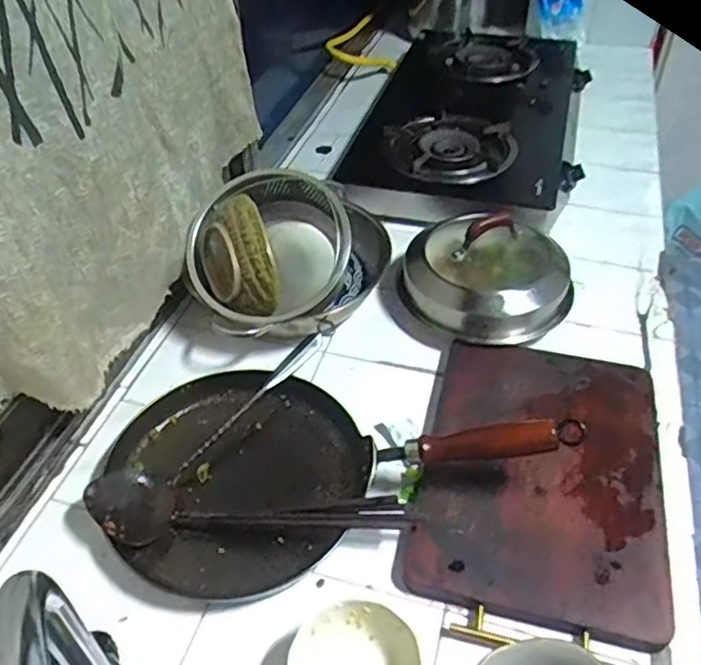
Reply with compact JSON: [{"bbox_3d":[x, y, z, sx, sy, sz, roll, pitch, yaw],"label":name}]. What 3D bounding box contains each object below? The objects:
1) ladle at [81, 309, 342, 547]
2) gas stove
[{"bbox_3d":[-0.152,0.099,0.767,0.085,0.054,0.349,24,49,23],"label":"ladle"},{"bbox_3d":[0.234,-0.440,1.250,0.397,0.079,0.665,11,46,12],"label":"gas stove"}]

